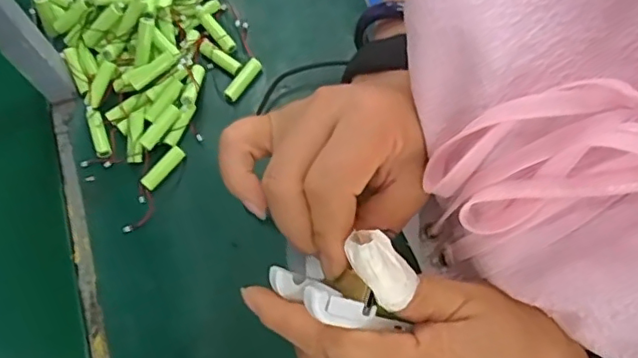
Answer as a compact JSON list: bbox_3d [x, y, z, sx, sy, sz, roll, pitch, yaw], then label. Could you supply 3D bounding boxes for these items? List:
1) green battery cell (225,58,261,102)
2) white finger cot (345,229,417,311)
[{"bbox_3d":[-0.079,-0.103,0.596,0.014,0.010,0.052,36,75,12],"label":"green battery cell"},{"bbox_3d":[0.024,0.035,0.231,0.019,0.016,0.031,-39,104,-15],"label":"white finger cot"}]

